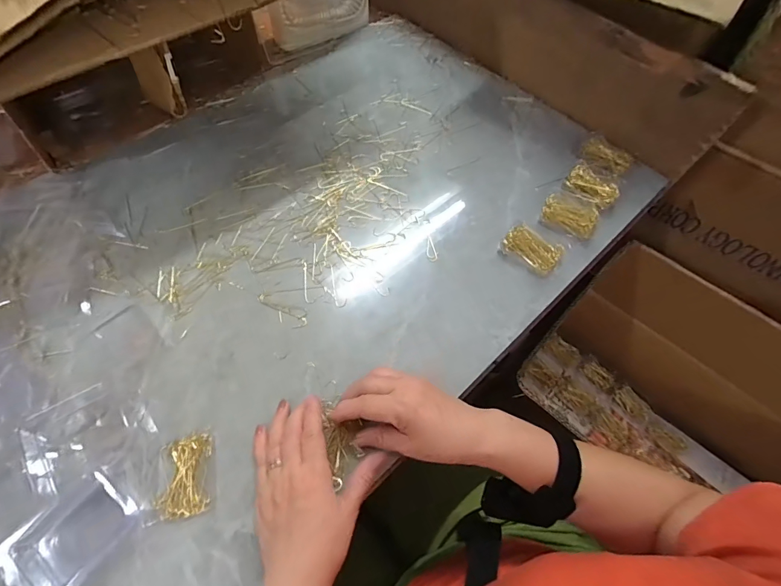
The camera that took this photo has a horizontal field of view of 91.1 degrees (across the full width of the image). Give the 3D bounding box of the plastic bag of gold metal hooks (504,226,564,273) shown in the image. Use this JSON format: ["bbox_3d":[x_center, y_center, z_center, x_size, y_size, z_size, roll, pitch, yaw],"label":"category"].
[{"bbox_3d":[0.180,-0.056,0.489,0.069,0.016,0.044,34,66,15],"label":"plastic bag of gold metal hooks"}]

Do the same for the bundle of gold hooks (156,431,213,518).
[{"bbox_3d":[-0.190,0.169,0.357,0.042,0.009,0.069,-7,62,-6],"label":"bundle of gold hooks"}]

